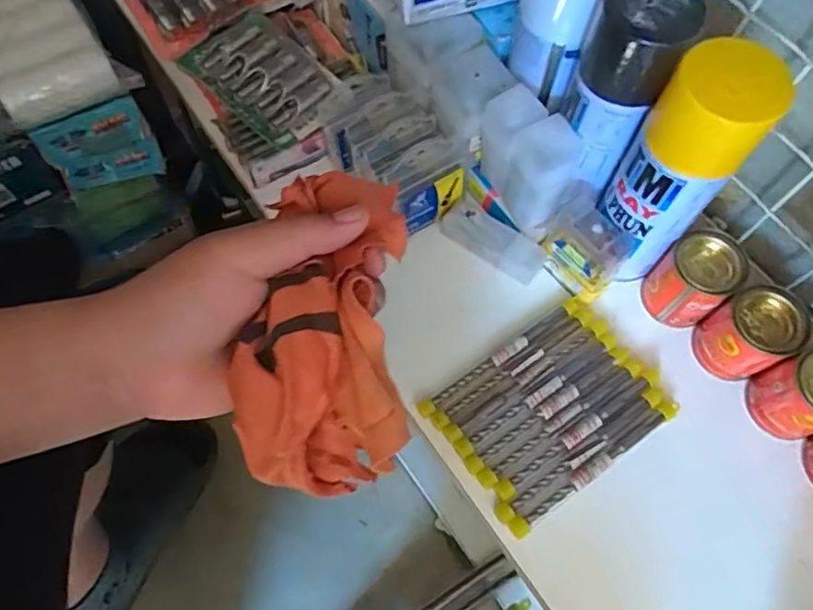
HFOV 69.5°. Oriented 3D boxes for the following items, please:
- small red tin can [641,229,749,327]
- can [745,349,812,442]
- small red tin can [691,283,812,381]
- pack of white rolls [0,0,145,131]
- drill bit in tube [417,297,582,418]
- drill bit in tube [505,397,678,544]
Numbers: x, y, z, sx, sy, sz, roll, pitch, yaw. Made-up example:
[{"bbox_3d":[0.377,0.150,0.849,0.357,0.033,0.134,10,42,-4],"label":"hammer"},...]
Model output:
[{"bbox_3d":[0.228,-0.020,0.466,0.054,0.063,0.053,1,63,-3],"label":"small red tin can"},{"bbox_3d":[0.295,0.067,0.431,0.053,0.067,0.052,1,63,-3],"label":"can"},{"bbox_3d":[0.259,0.024,0.447,0.052,0.068,0.054,1,63,-3],"label":"small red tin can"},{"bbox_3d":[-0.337,-0.253,0.529,0.102,0.035,0.205,-30,69,-17],"label":"pack of white rolls"},{"bbox_3d":[0.077,0.041,0.469,0.160,0.015,0.012,-31,69,-17],"label":"drill bit in tube"},{"bbox_3d":[0.143,0.120,0.436,0.161,0.012,0.013,-31,69,-17],"label":"drill bit in tube"}]

